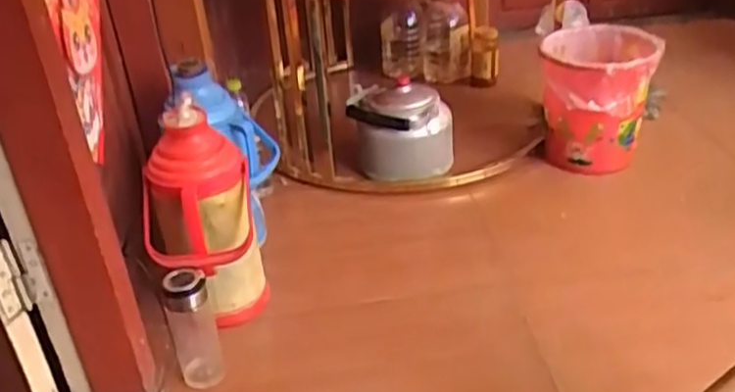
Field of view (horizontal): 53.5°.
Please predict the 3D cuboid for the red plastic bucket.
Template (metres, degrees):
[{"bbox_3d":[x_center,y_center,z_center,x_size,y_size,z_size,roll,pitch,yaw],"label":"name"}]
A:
[{"bbox_3d":[0.510,-0.215,1.626,0.236,0.255,0.252,1,32,13],"label":"red plastic bucket"}]

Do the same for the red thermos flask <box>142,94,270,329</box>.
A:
[{"bbox_3d":[-0.261,0.068,1.178,0.175,0.393,0.137,-15,33,-16],"label":"red thermos flask"}]

